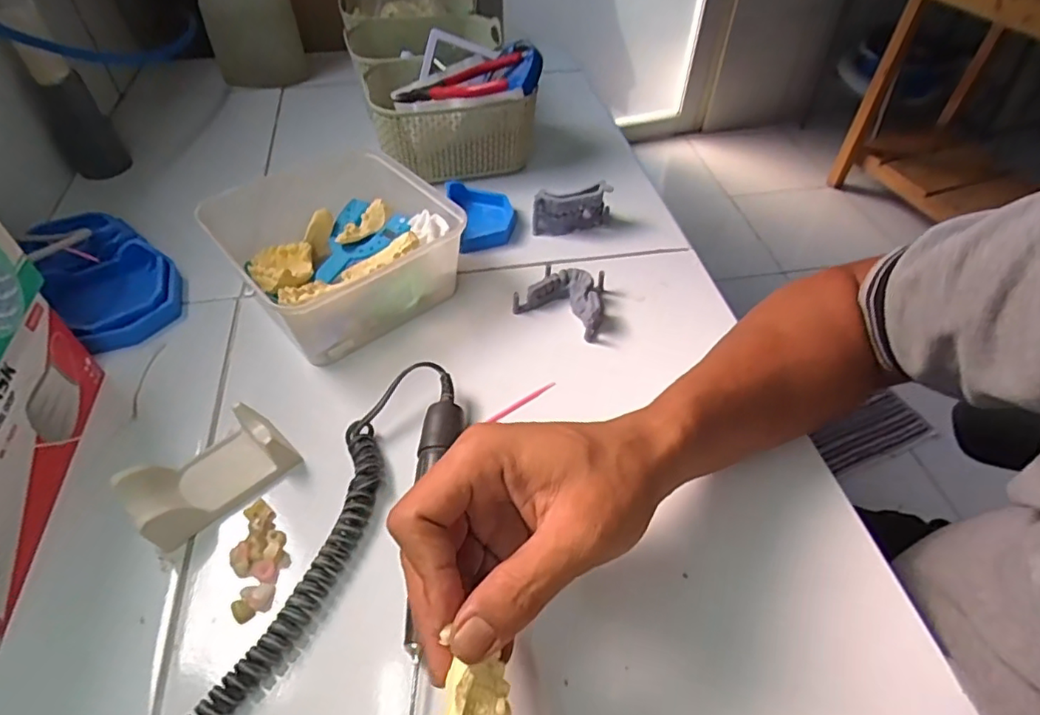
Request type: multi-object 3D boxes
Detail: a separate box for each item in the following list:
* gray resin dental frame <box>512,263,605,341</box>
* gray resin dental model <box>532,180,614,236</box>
[{"bbox_3d":[0.038,-0.052,0.473,0.070,0.028,0.058,18,50,14],"label":"gray resin dental frame"},{"bbox_3d":[0.051,-0.137,0.534,0.075,0.046,0.015,-11,49,-11],"label":"gray resin dental model"}]

